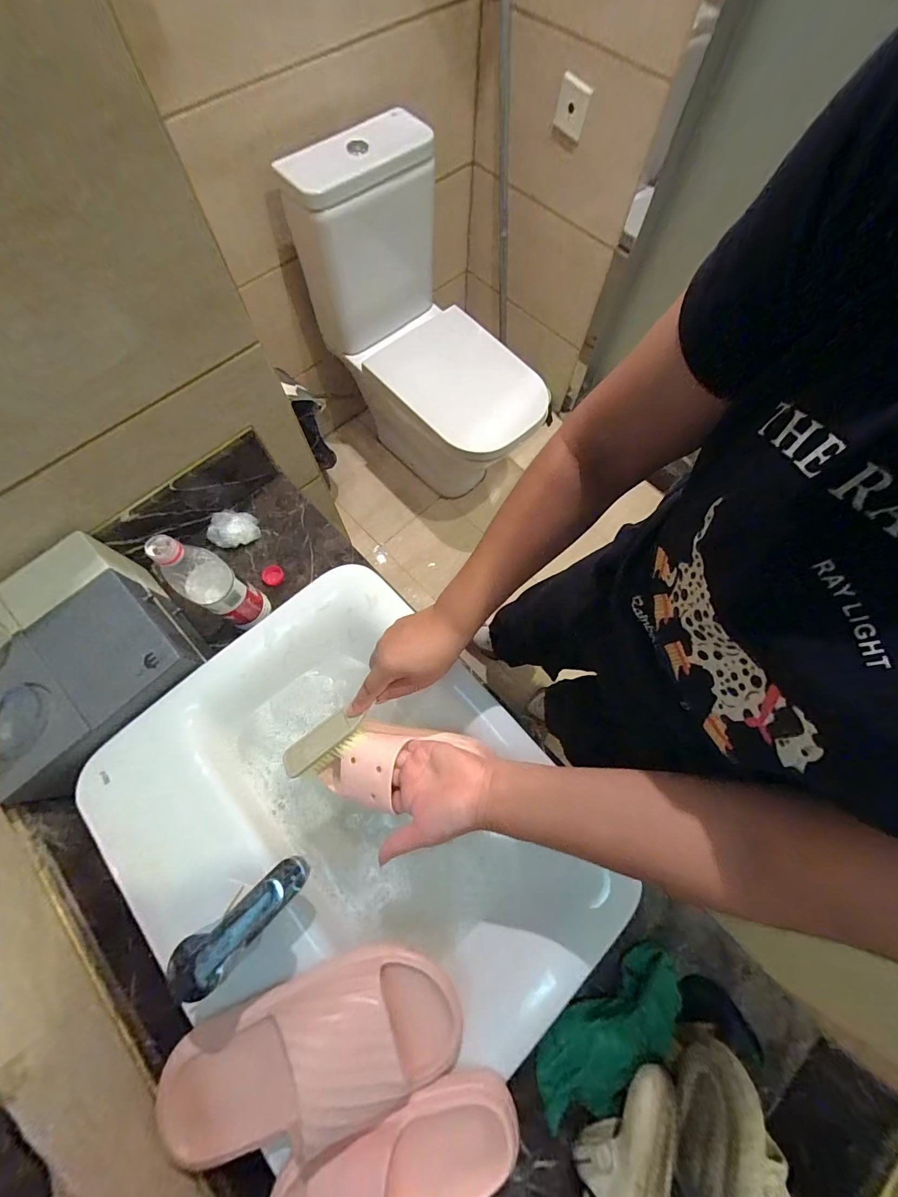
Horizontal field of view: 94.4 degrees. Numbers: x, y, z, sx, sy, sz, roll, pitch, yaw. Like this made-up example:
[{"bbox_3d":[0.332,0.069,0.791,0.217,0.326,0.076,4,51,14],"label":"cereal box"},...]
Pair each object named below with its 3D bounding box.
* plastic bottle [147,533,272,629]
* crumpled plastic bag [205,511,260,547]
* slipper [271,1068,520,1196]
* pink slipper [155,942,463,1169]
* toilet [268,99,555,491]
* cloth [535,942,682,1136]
[{"bbox_3d":[-0.308,-0.018,0.549,0.074,0.205,0.066,30,72,10],"label":"plastic bottle"},{"bbox_3d":[-0.357,-0.115,0.681,0.076,0.034,0.054,-17,71,-7],"label":"crumpled plastic bag"},{"bbox_3d":[-0.046,0.489,0.344,0.218,0.056,0.088,-16,71,-6],"label":"slipper"},{"bbox_3d":[-0.125,0.407,0.364,0.265,0.070,0.112,-12,70,-5],"label":"pink slipper"},{"bbox_3d":[-0.085,-0.714,1.223,0.421,0.802,0.712,-31,73,-11],"label":"toilet"},{"bbox_3d":[0.186,0.495,0.466,0.212,0.043,0.077,-37,74,-13],"label":"cloth"}]

